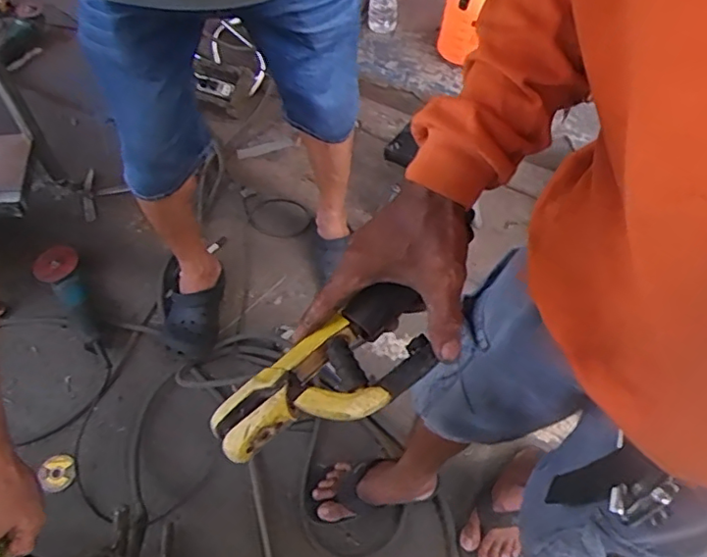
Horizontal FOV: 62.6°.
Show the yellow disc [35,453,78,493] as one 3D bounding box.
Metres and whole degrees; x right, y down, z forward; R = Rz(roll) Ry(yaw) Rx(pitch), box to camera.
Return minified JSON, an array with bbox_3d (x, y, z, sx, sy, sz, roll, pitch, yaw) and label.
[{"bbox_3d":[-0.551,0.361,1.088,0.063,0.012,0.067,1,60,-1],"label":"yellow disc"}]

